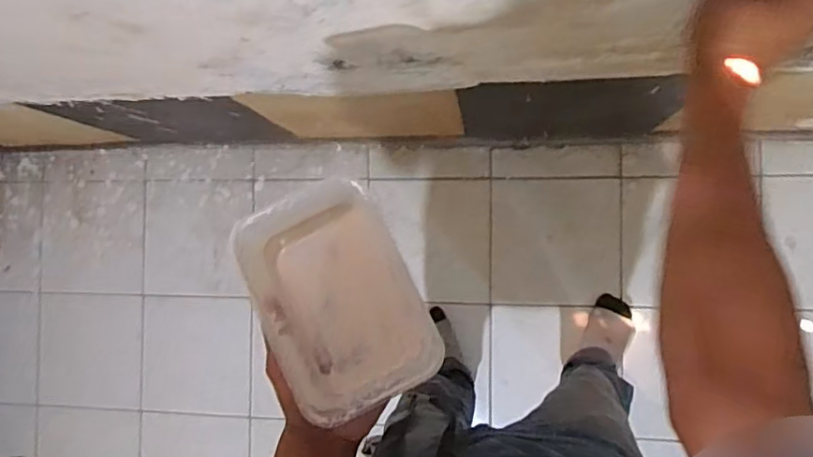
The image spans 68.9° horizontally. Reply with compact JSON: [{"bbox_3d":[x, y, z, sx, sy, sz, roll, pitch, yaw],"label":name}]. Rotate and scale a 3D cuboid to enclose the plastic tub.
[{"bbox_3d":[-0.054,0.055,0.469,0.113,0.047,0.171,-26,85,7],"label":"plastic tub"}]

